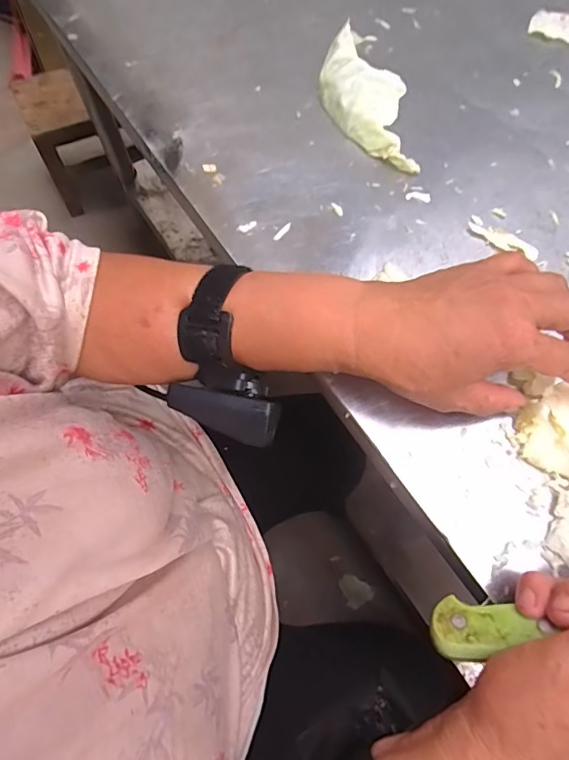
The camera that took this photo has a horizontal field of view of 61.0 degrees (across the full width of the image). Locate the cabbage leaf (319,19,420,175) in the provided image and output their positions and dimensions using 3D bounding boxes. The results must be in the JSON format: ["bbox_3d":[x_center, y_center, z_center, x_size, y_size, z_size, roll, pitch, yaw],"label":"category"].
[{"bbox_3d":[0.067,-0.235,0.410,0.062,0.027,0.142,-8,67,-6],"label":"cabbage leaf"}]

